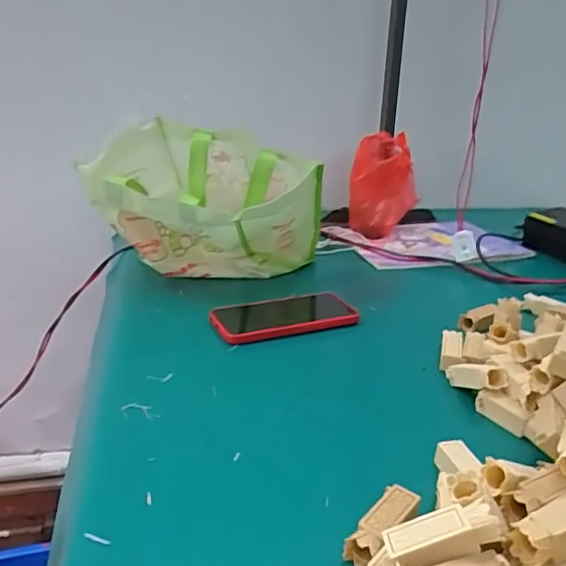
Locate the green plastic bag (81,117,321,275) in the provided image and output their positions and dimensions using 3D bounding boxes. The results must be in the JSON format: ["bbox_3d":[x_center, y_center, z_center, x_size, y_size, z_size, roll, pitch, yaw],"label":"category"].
[{"bbox_3d":[-0.099,-0.108,0.778,0.292,0.199,0.204,2,21,3],"label":"green plastic bag"}]

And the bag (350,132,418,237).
[{"bbox_3d":[0.181,-0.170,1.012,0.119,0.172,0.078,5,21,9],"label":"bag"}]

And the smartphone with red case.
[{"bbox_3d":[-0.002,0.038,0.665,0.163,0.012,0.086,-7,22,-21],"label":"smartphone with red case"}]

